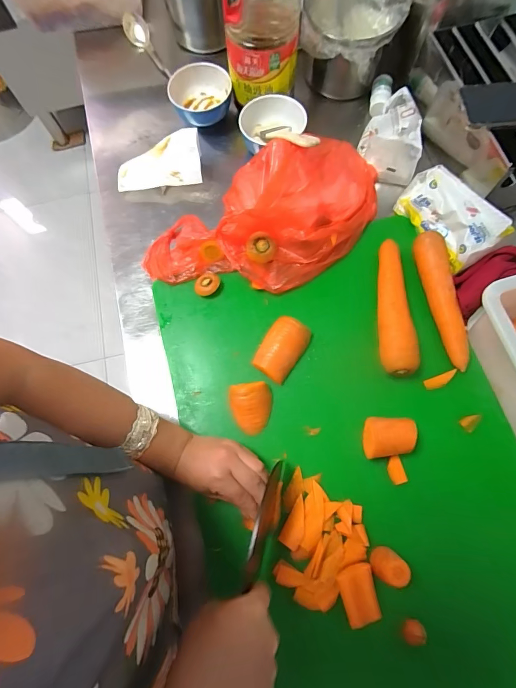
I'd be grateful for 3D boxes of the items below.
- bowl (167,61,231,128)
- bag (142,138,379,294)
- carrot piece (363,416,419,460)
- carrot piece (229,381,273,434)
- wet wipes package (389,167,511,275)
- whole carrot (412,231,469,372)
[{"bbox_3d":[-0.100,-0.432,0.612,0.104,0.055,0.100,0,73,1],"label":"bowl"},{"bbox_3d":[0.017,-0.189,0.520,0.369,0.085,0.215,-38,76,-9],"label":"bag"},{"bbox_3d":[0.159,0.115,0.431,0.062,0.046,0.045,-5,73,0],"label":"carrot piece"},{"bbox_3d":[-0.009,0.084,0.457,0.054,0.030,0.063,-5,73,0],"label":"carrot piece"},{"bbox_3d":[0.274,-0.184,0.500,0.050,0.084,0.148,-14,62,-40],"label":"wet wipes package"},{"bbox_3d":[0.250,-0.061,0.472,0.042,0.031,0.188,-8,73,-1],"label":"whole carrot"}]

